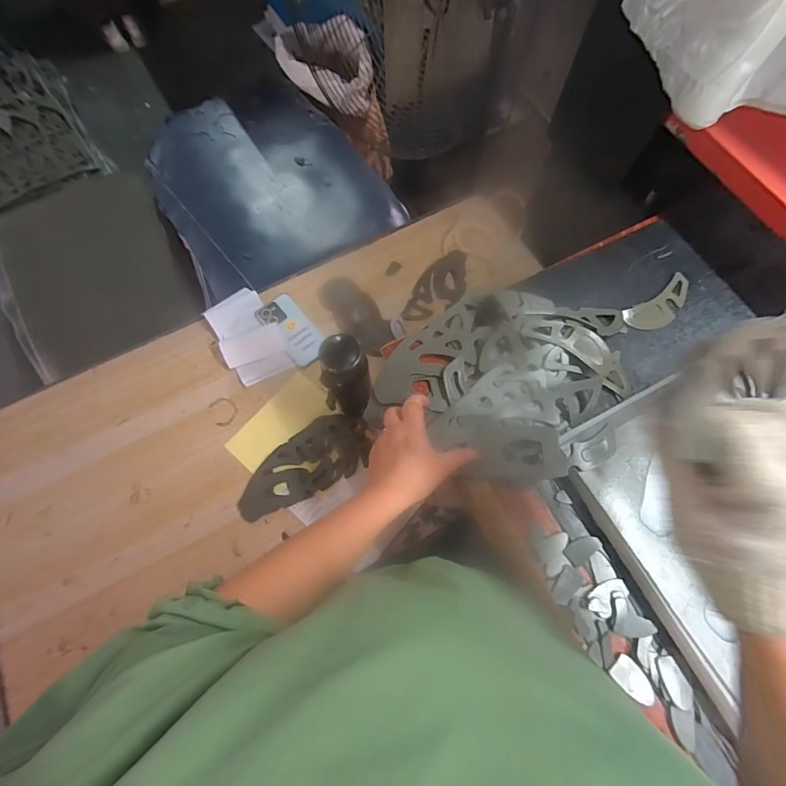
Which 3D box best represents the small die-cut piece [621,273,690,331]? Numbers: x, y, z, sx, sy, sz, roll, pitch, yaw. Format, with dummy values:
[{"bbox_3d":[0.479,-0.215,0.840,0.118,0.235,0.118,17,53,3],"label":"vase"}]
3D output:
[{"bbox_3d":[0.363,-0.118,0.526,0.108,0.005,0.046,-32,75,-9],"label":"small die-cut piece"}]

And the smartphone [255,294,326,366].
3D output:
[{"bbox_3d":[-0.208,-0.133,0.812,0.081,0.015,0.157,-40,76,-11],"label":"smartphone"}]

